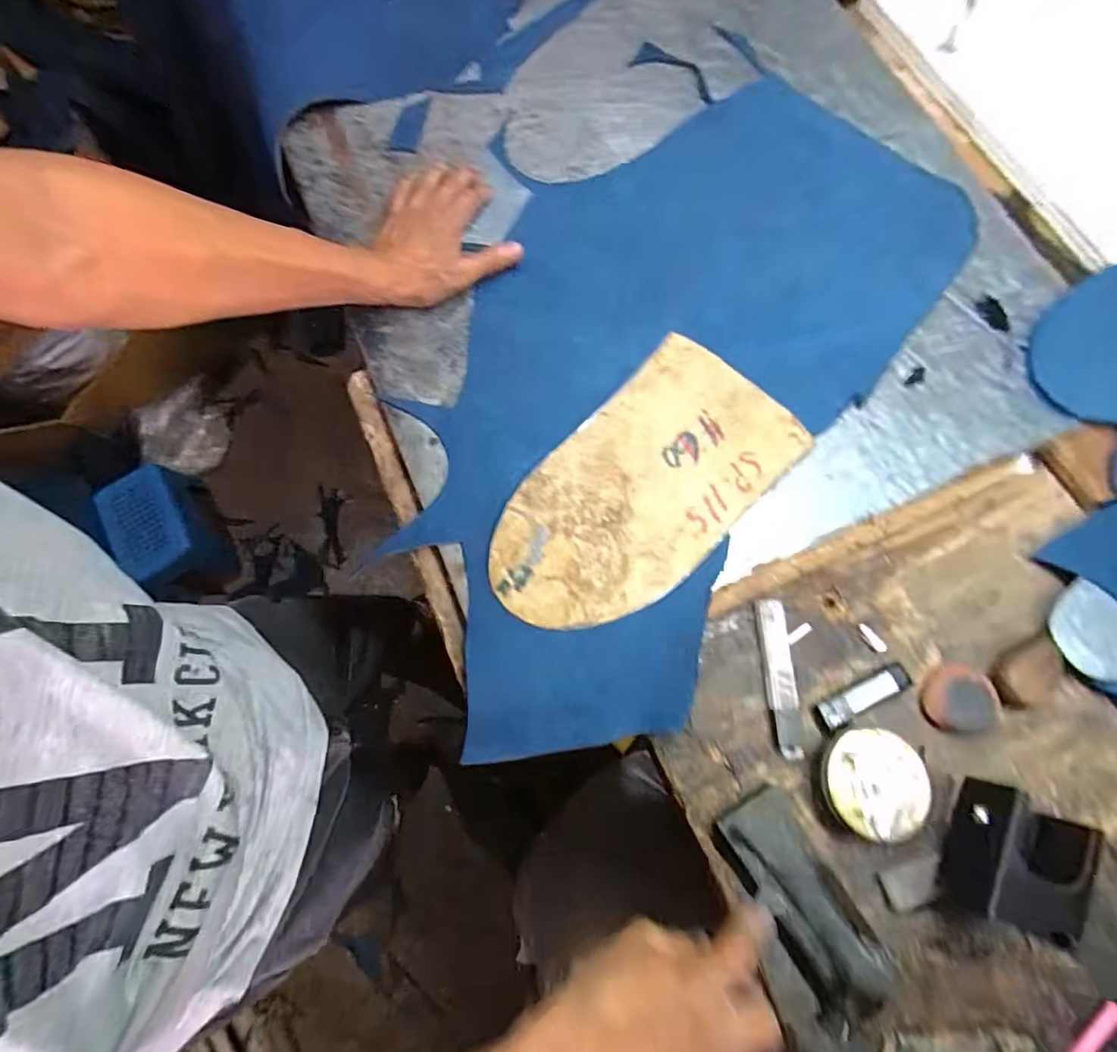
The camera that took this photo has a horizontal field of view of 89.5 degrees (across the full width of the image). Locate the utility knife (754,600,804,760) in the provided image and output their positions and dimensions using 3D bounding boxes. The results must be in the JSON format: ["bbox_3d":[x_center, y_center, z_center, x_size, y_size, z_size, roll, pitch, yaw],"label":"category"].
[{"bbox_3d":[0.174,0.118,0.441,0.023,0.006,0.118,-3,75,1],"label":"utility knife"}]

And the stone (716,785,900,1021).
[{"bbox_3d":[0.176,0.266,0.399,0.054,0.018,0.152,-30,76,-6],"label":"stone"}]

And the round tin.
[{"bbox_3d":[0.228,0.188,0.413,0.071,0.023,0.073,-1,75,2],"label":"round tin"}]

